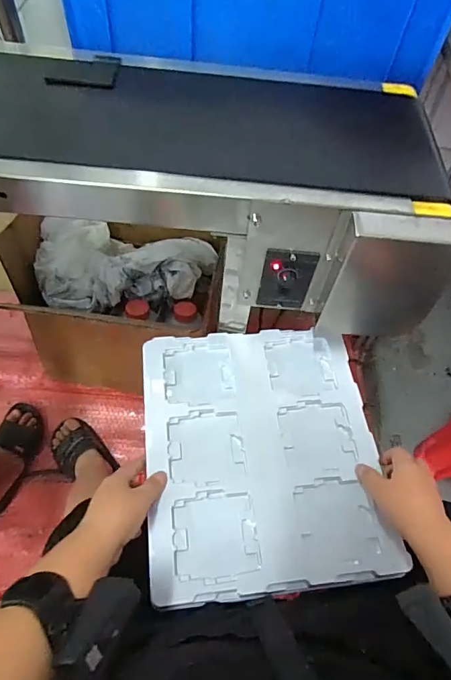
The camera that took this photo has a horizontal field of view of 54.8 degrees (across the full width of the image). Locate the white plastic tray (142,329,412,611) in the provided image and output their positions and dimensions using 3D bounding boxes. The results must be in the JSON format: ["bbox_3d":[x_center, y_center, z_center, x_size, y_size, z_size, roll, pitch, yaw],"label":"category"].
[{"bbox_3d":[0.045,0.130,0.541,0.280,0.016,0.318,-4,58,-7],"label":"white plastic tray"}]

